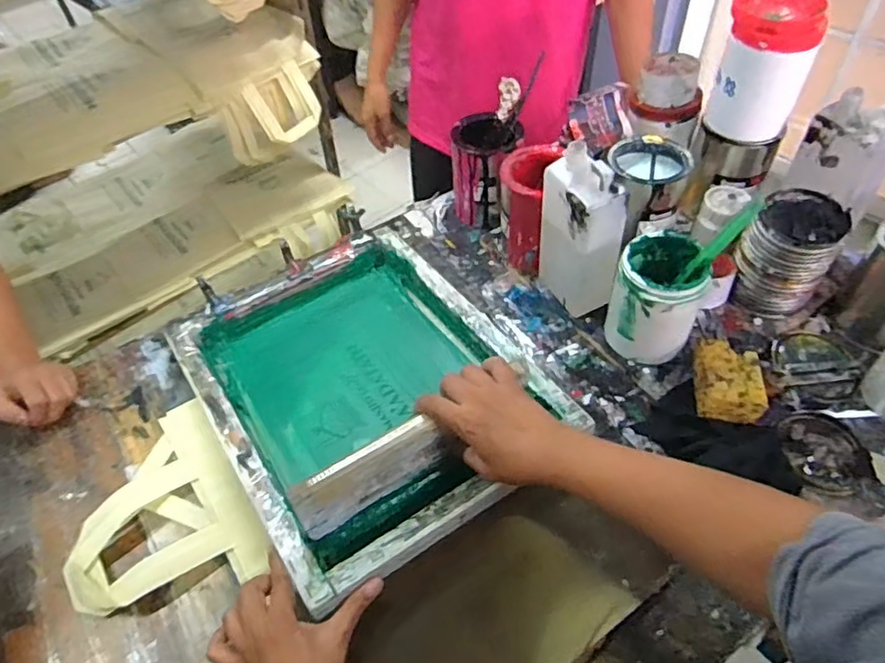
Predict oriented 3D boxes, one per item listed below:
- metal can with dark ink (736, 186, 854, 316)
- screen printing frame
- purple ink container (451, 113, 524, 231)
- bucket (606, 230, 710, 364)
[{"bbox_3d":[0.446,-0.104,0.761,0.102,0.146,0.106,-2,51,3],"label":"metal can with dark ink"},{"bbox_3d":[-0.089,0.056,0.749,0.381,0.056,0.444,-30,54,-19],"label":"screen printing frame"},{"bbox_3d":[0.071,-0.258,0.938,0.099,0.140,0.122,4,51,8],"label":"purple ink container"},{"bbox_3d":[0.266,-0.039,0.732,0.098,0.161,0.117,30,59,26],"label":"bucket"}]

